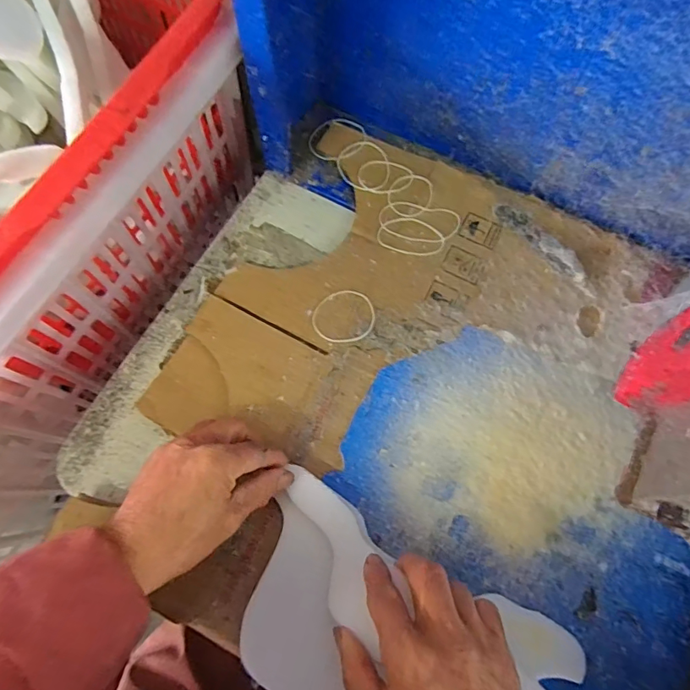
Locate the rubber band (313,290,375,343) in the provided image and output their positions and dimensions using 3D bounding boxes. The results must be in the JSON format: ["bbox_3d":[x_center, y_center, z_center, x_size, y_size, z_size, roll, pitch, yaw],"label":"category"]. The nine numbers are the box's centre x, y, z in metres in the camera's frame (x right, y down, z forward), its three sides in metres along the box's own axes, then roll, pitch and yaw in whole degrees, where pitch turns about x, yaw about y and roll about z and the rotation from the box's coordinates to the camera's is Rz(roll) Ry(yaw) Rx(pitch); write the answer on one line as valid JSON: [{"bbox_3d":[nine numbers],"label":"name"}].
[{"bbox_3d":[-0.001,-0.028,0.450,0.057,0.004,0.055,-2,66,3],"label":"rubber band"}]

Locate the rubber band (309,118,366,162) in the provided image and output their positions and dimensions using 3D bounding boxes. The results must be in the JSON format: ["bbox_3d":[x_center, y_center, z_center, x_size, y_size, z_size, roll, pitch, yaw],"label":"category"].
[{"bbox_3d":[-0.008,-0.227,0.525,0.060,0.004,0.059,0,70,0],"label":"rubber band"}]

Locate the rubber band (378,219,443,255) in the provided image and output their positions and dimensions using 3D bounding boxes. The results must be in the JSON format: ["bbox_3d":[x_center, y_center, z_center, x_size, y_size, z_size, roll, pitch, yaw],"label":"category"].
[{"bbox_3d":[0.067,-0.110,0.480,0.067,0.004,0.040,14,70,6],"label":"rubber band"}]

